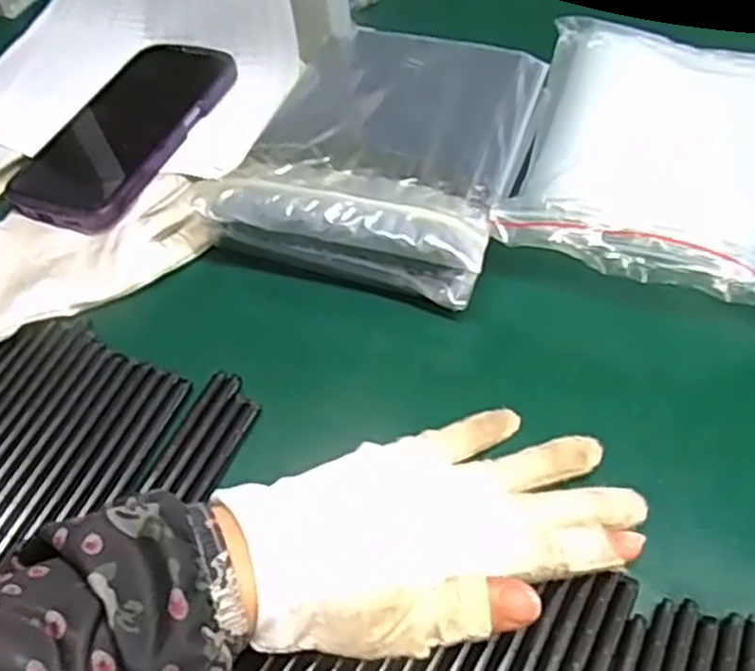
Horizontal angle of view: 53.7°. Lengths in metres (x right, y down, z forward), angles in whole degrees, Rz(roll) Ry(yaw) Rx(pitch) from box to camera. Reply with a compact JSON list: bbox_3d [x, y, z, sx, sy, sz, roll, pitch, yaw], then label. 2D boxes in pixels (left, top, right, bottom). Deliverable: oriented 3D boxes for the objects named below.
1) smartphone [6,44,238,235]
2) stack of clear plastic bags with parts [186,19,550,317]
[{"bbox_3d":[-0.162,-0.139,0.483,0.086,0.012,0.177,16,56,16],"label":"smartphone"},{"bbox_3d":[0.008,-0.108,0.441,0.148,0.054,0.190,12,55,14],"label":"stack of clear plastic bags with parts"}]

